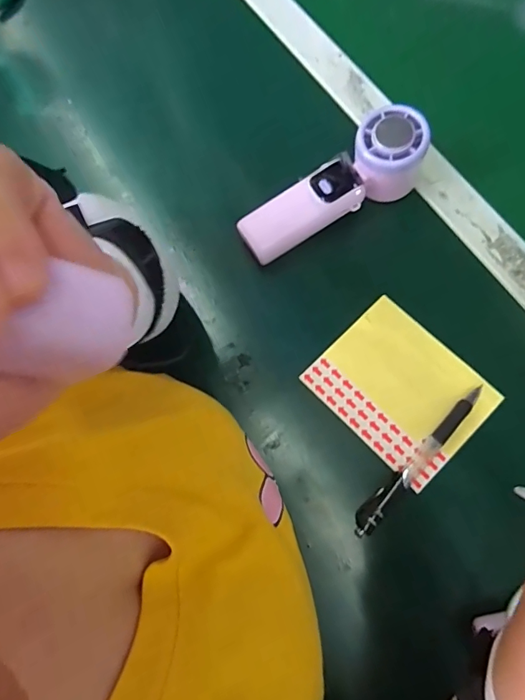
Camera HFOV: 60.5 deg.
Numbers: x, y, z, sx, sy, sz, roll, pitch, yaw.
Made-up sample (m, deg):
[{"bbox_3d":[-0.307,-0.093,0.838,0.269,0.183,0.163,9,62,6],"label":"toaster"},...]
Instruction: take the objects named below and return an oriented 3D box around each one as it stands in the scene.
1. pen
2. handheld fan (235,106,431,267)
[{"bbox_3d":[0.115,0.079,0.327,0.139,0.014,0.015,-43,77,-12],"label":"pen"},{"bbox_3d":[0.062,-0.131,0.370,0.157,0.055,0.057,-33,75,-9],"label":"handheld fan"}]

